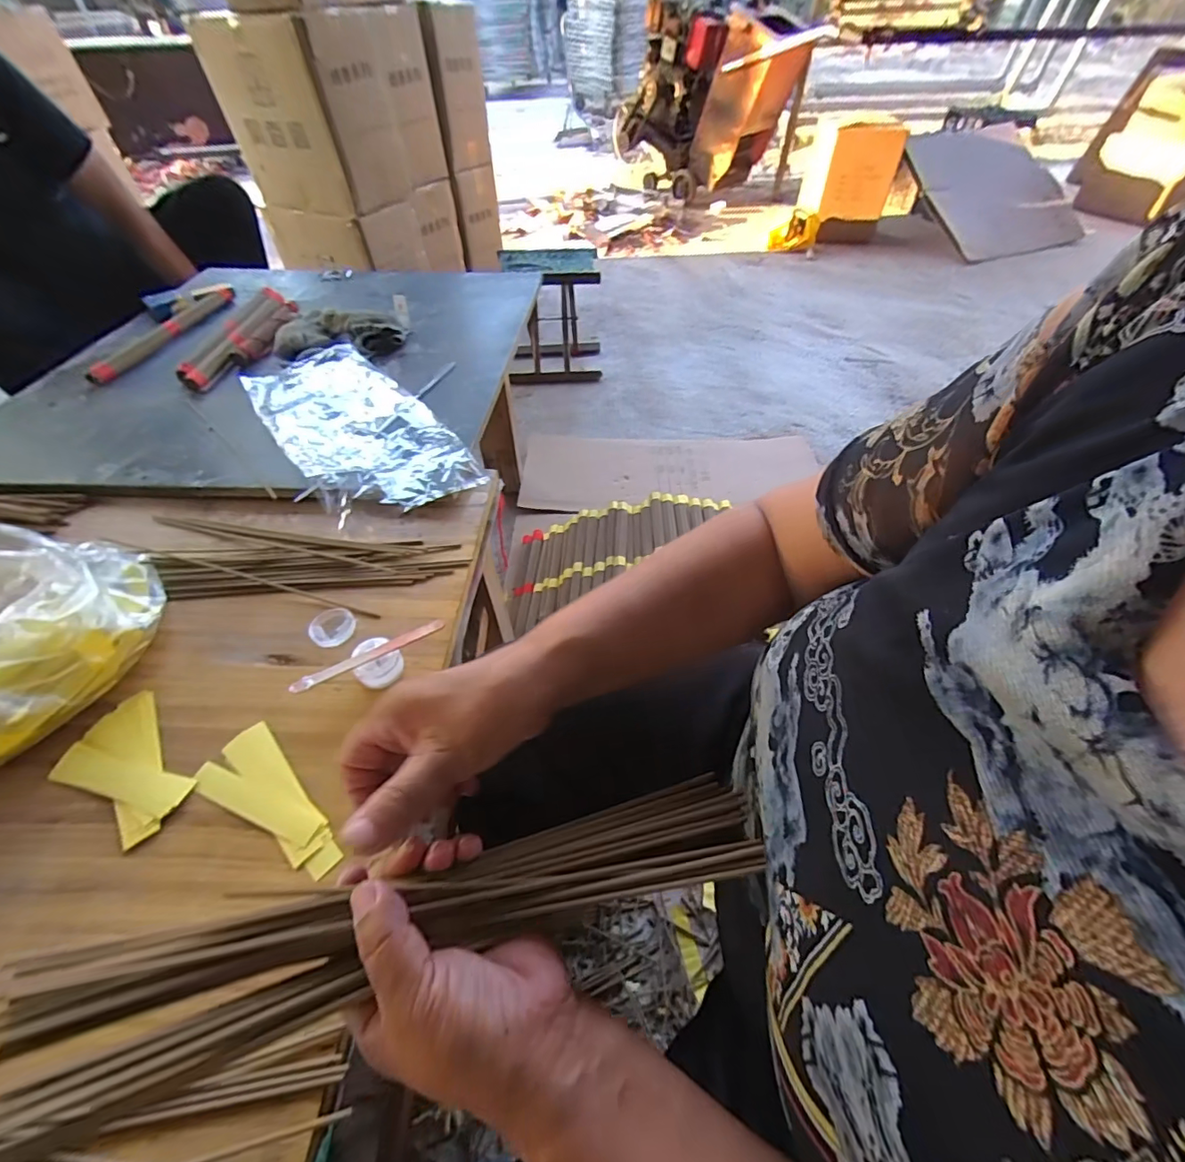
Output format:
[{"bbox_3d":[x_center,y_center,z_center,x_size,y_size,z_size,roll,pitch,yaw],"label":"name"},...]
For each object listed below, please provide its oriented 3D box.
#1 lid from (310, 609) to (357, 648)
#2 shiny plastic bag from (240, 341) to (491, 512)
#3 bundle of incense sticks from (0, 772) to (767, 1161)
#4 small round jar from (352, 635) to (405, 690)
[{"bbox_3d":[-0.234,0.040,0.461,0.037,0.008,0.039,0,50,0],"label":"lid"},{"bbox_3d":[-0.302,-0.197,0.643,0.166,0.032,0.377,-32,56,-24],"label":"shiny plastic bag"},{"bbox_3d":[-0.068,0.151,0.234,0.314,0.022,0.056,-9,50,-17],"label":"bundle of incense sticks"},{"bbox_3d":[-0.178,0.068,0.425,0.036,0.023,0.036,0,50,0],"label":"small round jar"}]

